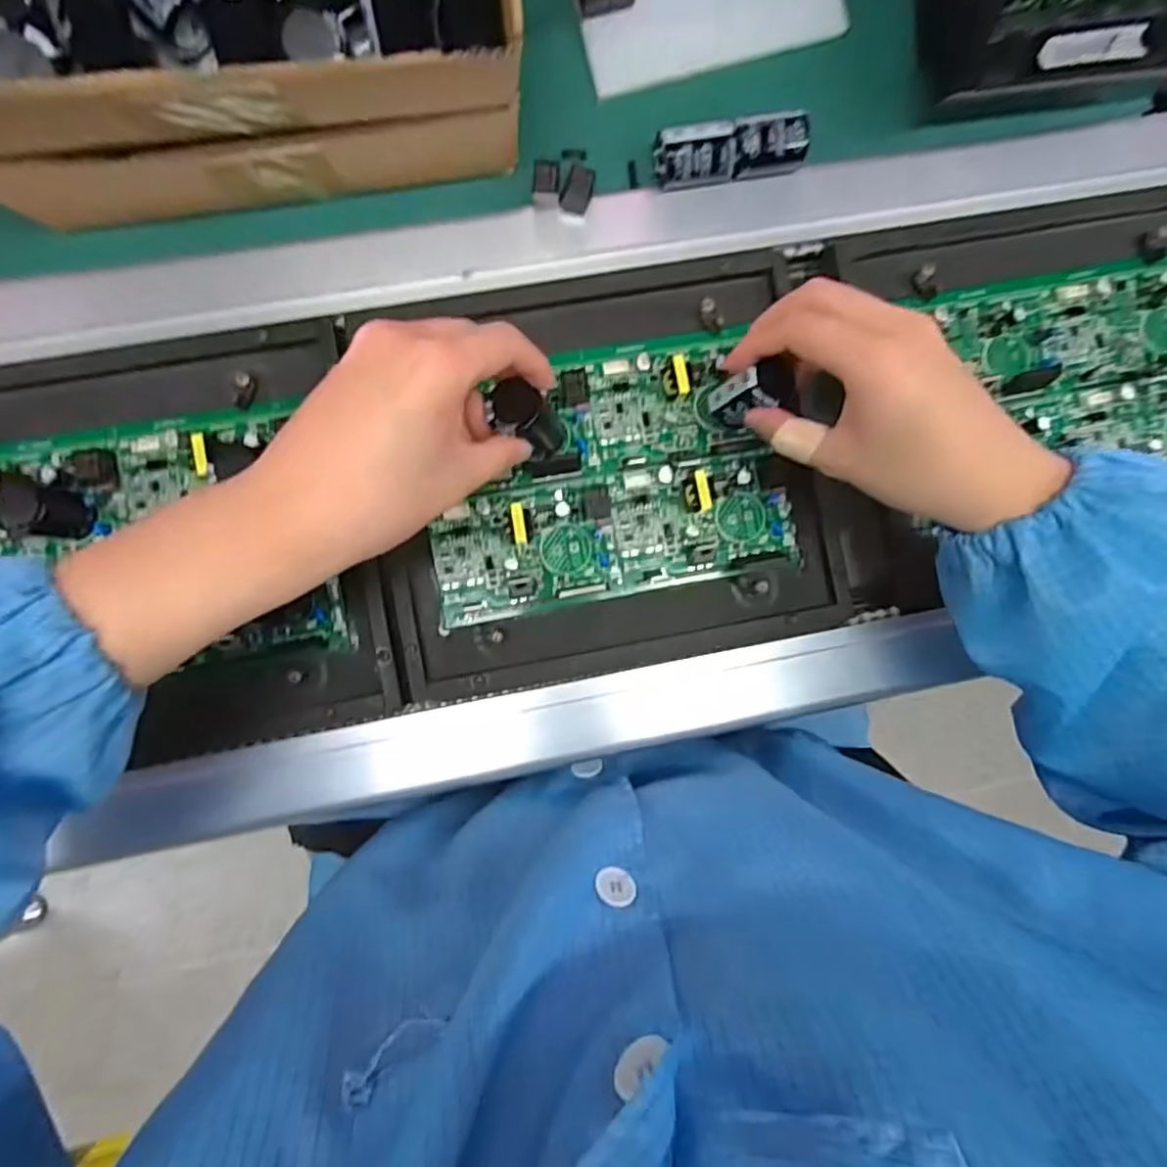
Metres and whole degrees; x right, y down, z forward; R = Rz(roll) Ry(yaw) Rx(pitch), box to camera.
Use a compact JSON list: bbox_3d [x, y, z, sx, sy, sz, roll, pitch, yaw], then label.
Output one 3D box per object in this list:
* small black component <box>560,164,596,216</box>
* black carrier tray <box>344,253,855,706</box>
[{"bbox_3d":[-0.004,-0.231,0.385,0.017,0.025,0.022,16,87,-3],"label":"small black component"},{"bbox_3d":[0.012,-0.067,0.387,0.263,0.021,0.231,-10,88,-4],"label":"black carrier tray"}]

